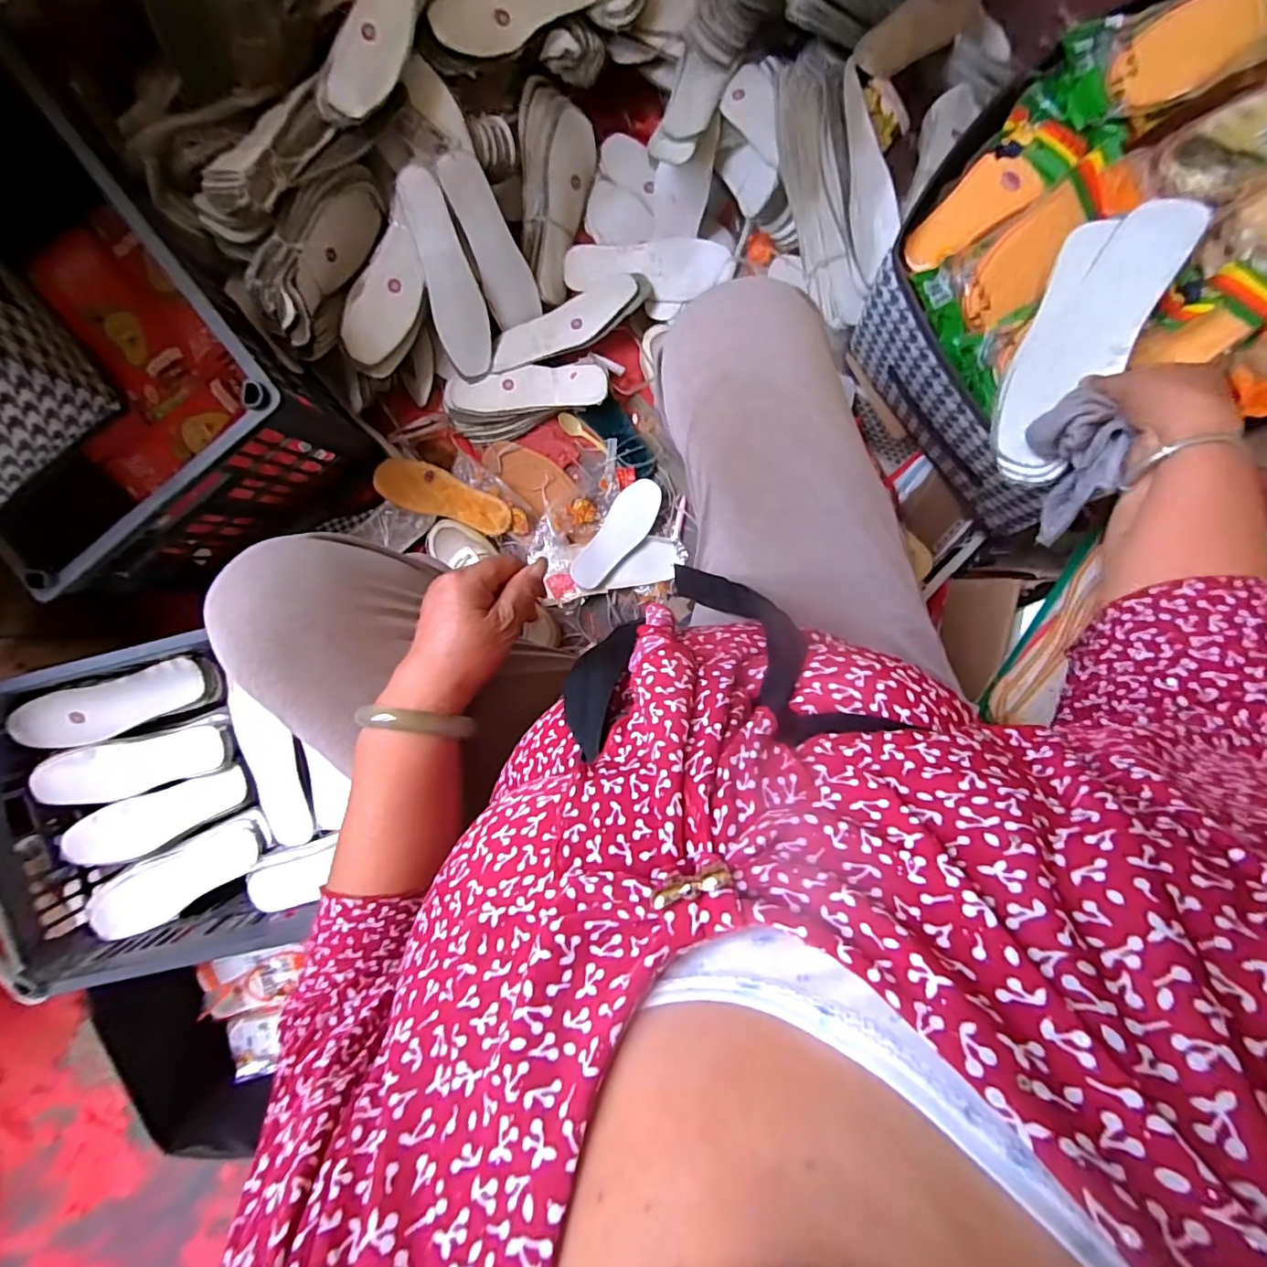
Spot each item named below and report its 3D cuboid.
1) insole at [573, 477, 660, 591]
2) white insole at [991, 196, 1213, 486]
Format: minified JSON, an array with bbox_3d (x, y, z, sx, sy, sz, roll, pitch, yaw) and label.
[{"bbox_3d":[-0.021,-0.138,0.784,0.061,0.013,0.172,33,96,-5],"label":"insole"},{"bbox_3d":[0.358,-0.242,0.447,0.082,0.024,0.237,30,94,28],"label":"white insole"}]

